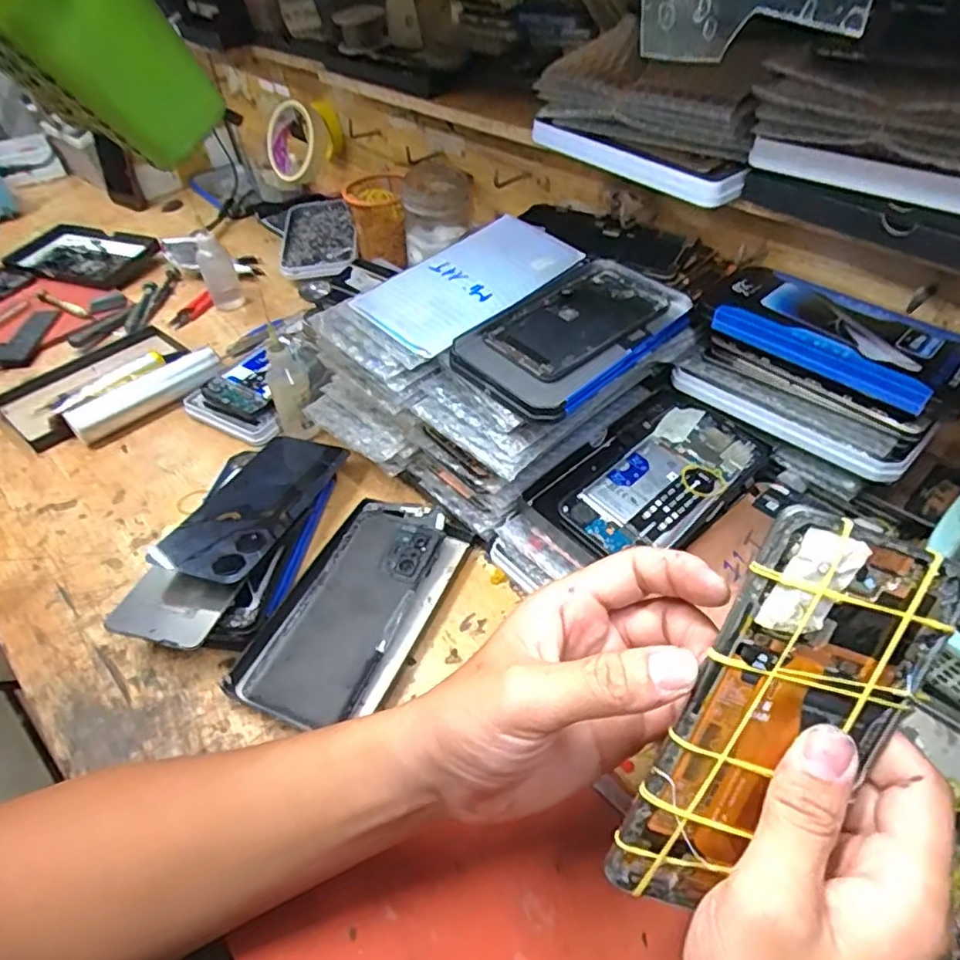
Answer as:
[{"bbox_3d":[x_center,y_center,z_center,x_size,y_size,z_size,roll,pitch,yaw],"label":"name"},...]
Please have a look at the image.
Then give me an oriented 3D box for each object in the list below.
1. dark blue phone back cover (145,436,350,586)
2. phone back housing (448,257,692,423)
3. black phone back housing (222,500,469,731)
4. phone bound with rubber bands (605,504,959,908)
[{"bbox_3d":[-0.171,0.017,0.473,0.076,0.008,0.165,13,39,15],"label":"dark blue phone back cover"},{"bbox_3d":[0.072,-0.108,0.439,0.187,0.011,0.097,-35,61,-27],"label":"phone back housing"},{"bbox_3d":[-0.085,0.087,0.432,0.096,0.017,0.174,16,50,16],"label":"black phone back housing"},{"bbox_3d":[0.111,0.094,0.224,0.076,0.161,0.006,21,12,-6],"label":"phone bound with rubber bands"}]

